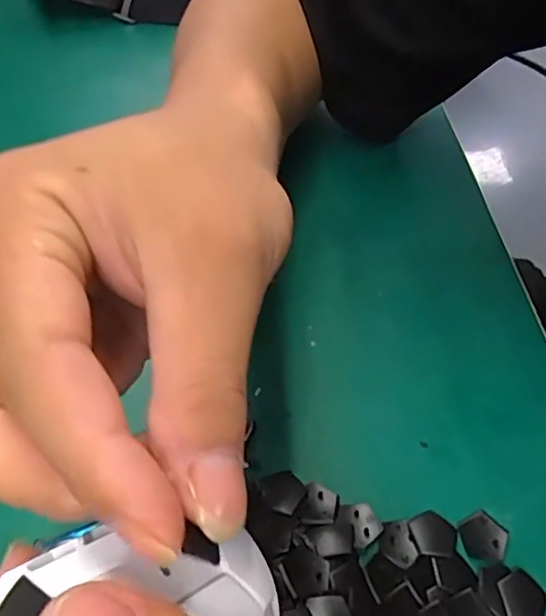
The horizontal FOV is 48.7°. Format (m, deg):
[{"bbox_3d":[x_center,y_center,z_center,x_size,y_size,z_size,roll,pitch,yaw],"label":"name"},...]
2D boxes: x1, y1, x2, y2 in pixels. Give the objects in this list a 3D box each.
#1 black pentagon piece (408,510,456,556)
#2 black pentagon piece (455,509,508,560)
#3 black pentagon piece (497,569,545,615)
[{"bbox_3d":[0.065,0.090,0.242,0.017,0.004,0.018,-9,52,-9],"label":"black pentagon piece"},{"bbox_3d":[0.085,0.092,0.243,0.019,0.004,0.019,-31,58,-24],"label":"black pentagon piece"},{"bbox_3d":[0.095,0.110,0.229,0.017,0.004,0.019,-7,52,-8],"label":"black pentagon piece"}]

